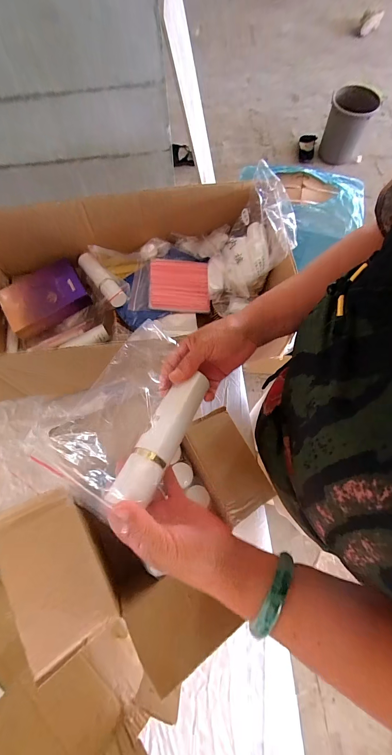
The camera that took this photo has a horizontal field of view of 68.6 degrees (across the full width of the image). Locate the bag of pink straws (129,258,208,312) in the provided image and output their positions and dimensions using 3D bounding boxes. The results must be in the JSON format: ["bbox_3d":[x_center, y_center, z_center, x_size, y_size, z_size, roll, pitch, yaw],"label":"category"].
[{"bbox_3d":[-0.060,-0.224,0.703,0.199,0.031,0.126,-3,97,-6],"label":"bag of pink straws"}]

